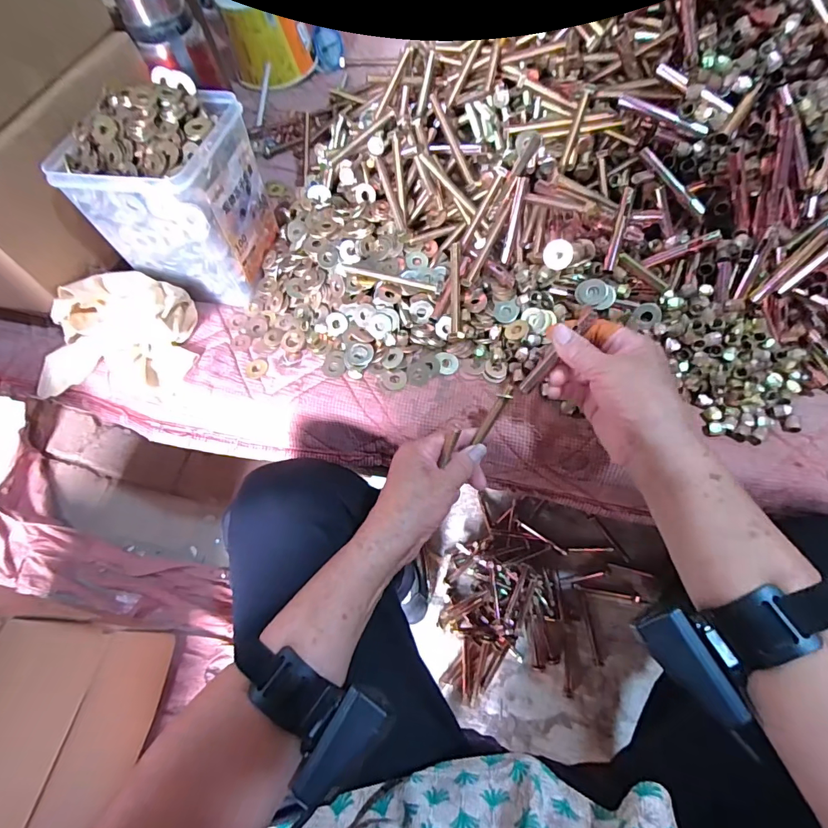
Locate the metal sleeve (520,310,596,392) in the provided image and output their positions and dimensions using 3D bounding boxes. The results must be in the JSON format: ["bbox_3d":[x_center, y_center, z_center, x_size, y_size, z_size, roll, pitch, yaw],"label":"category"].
[{"bbox_3d":[0.121,-0.052,0.365,0.086,0.009,0.011,-48,68,9],"label":"metal sleeve"}]

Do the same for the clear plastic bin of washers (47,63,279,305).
[{"bbox_3d":[-0.253,-0.238,0.485,0.140,0.167,0.148,13,65,10],"label":"clear plastic bin of washers"}]

